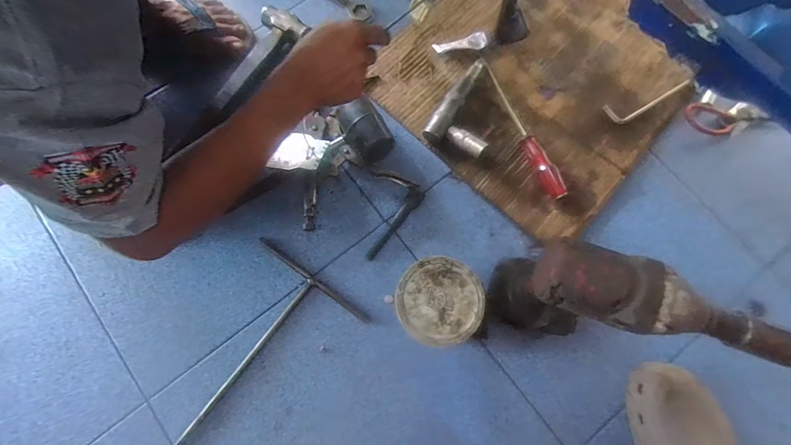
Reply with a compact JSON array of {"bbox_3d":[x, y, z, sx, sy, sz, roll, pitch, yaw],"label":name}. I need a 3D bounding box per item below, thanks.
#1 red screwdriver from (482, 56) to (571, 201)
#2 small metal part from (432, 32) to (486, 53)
[{"bbox_3d":[0.193,-0.151,0.562,0.024,0.028,0.253,-19,78,-6],"label":"red screwdriver"},{"bbox_3d":[0.106,-0.292,0.607,0.087,0.020,0.025,-14,77,-5],"label":"small metal part"}]

